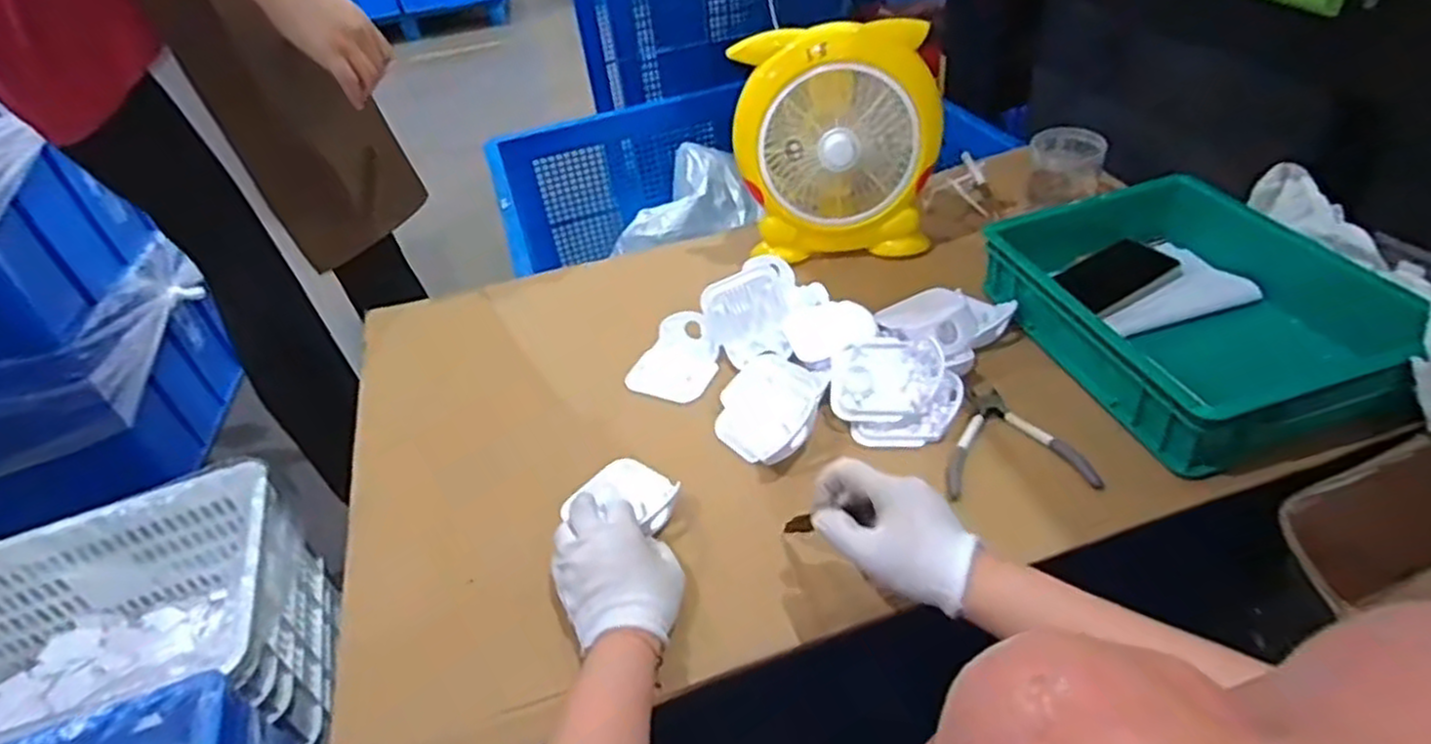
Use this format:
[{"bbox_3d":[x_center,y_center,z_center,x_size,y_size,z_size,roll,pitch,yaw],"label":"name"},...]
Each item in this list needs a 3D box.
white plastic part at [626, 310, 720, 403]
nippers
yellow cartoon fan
[{"bbox_3d":[-0.040,-0.019,0.838,0.087,0.031,0.115,13,44,22],"label":"white plastic part"},{"bbox_3d":[0.271,0.061,0.701,0.124,0.022,0.131,-1,41,8],"label":"nippers"},{"bbox_3d":[0.143,-0.267,0.900,0.232,0.257,0.096,-3,41,6],"label":"yellow cartoon fan"}]

